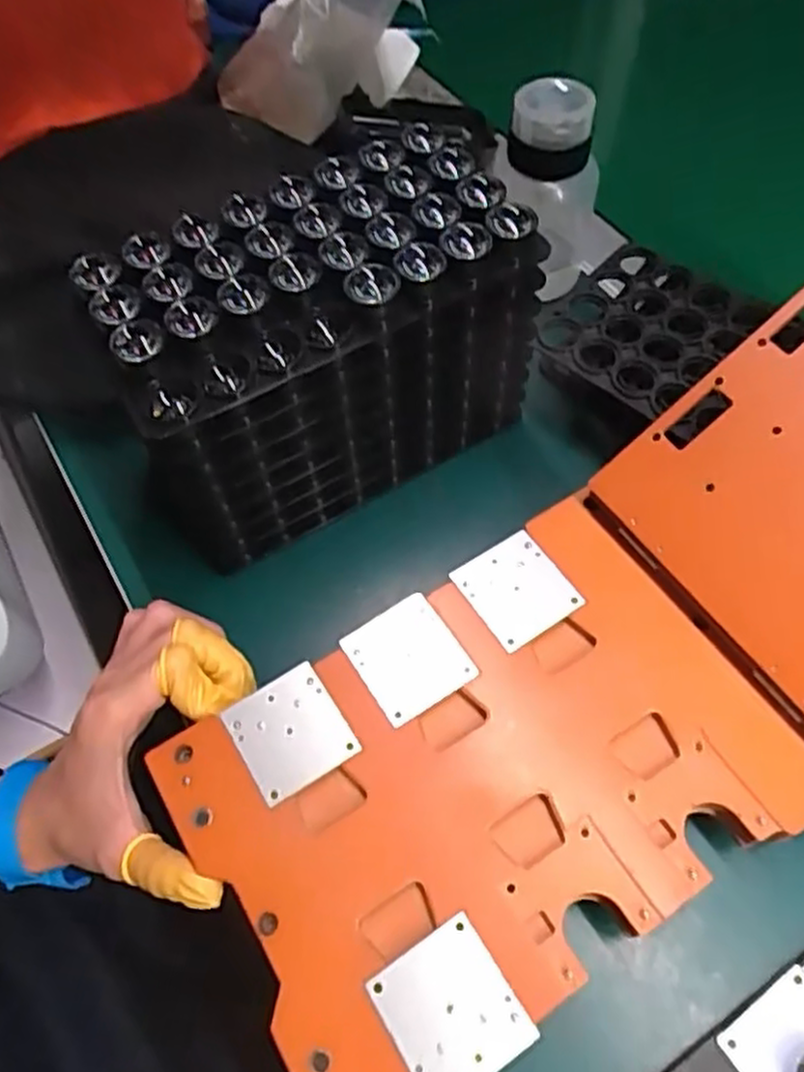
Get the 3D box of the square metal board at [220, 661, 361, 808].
[{"bbox_3d":[-0.047,0.084,0.322,0.044,0.004,0.045,-29,64,-14],"label":"square metal board"}]

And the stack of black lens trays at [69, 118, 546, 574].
[{"bbox_3d":[-0.040,-0.088,0.374,0.196,0.133,0.096,-29,64,-14],"label":"stack of black lens trays"}]

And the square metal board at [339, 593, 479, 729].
[{"bbox_3d":[0.003,0.054,0.337,0.044,0.004,0.047,-30,64,-15],"label":"square metal board"}]

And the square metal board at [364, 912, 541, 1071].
[{"bbox_3d":[0.017,0.169,0.270,0.044,0.004,0.047,-30,64,-15],"label":"square metal board"}]

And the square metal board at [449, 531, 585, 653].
[{"bbox_3d":[0.053,0.024,0.350,0.043,0.005,0.047,-31,64,-15],"label":"square metal board"}]

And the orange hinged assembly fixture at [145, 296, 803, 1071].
[{"bbox_3d":[0.125,0.029,0.307,0.440,0.061,0.162,-37,65,1],"label":"orange hinged assembly fixture"}]

